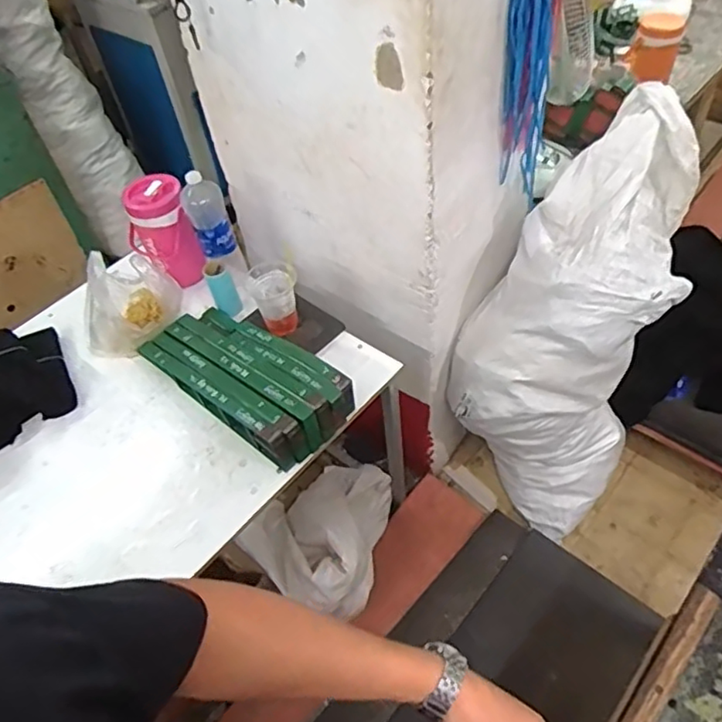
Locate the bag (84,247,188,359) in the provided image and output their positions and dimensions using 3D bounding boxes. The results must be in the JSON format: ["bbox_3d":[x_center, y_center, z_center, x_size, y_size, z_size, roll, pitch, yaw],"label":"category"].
[{"bbox_3d":[-0.512,-0.132,1.331,0.164,0.216,0.194,18,55,19],"label":"bag"}]

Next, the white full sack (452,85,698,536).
[{"bbox_3d":[0.487,-0.046,1.514,0.460,1.145,0.343,13,32,16],"label":"white full sack"}]

